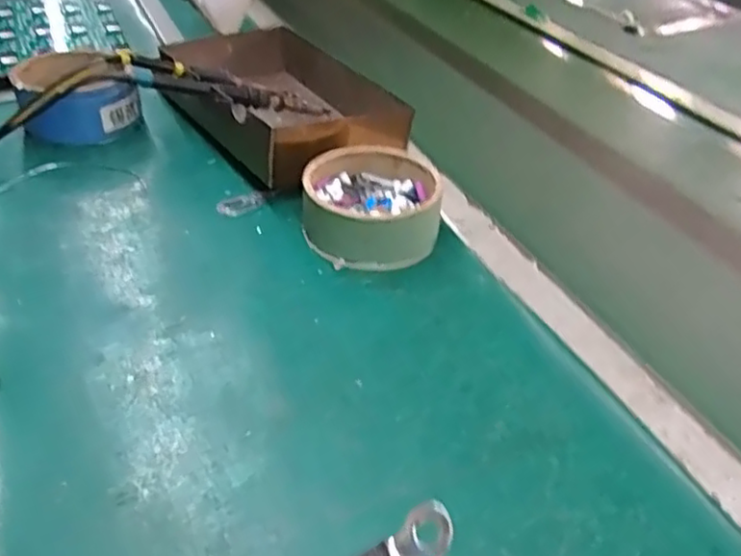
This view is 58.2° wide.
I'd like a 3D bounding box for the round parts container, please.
[{"bbox_3d":[0.001,-0.065,0.594,0.117,0.057,0.115,2,36,-2],"label":"round parts container"}]

